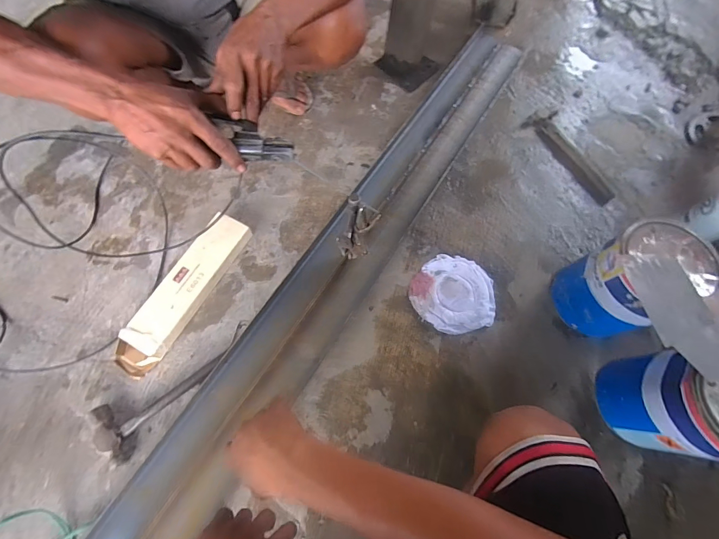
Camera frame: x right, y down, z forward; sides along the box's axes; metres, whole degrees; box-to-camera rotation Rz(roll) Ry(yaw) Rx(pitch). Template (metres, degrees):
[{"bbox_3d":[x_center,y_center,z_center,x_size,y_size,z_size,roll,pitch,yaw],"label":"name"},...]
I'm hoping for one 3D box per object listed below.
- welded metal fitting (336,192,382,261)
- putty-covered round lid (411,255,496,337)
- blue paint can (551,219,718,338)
[{"bbox_3d":[-0.007,-0.066,0.602,0.074,0.216,0.026,14,70,3],"label":"welded metal fitting"},{"bbox_3d":[0.206,0.052,0.722,0.175,0.016,0.167,1,70,-2],"label":"putty-covered round lid"},{"bbox_3d":[0.482,0.022,0.622,0.162,0.197,0.147,-29,74,-12],"label":"blue paint can"}]

